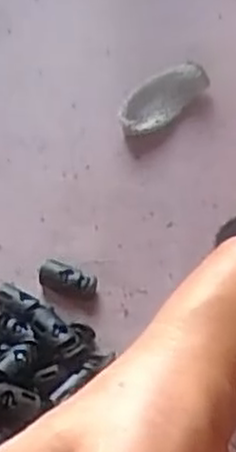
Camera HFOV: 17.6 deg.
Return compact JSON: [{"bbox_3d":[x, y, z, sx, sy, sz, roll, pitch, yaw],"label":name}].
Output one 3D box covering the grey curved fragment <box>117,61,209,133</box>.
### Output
[{"bbox_3d":[0.023,-0.071,0.421,0.056,0.011,0.026,-40,66,-19],"label":"grey curved fragment"}]

